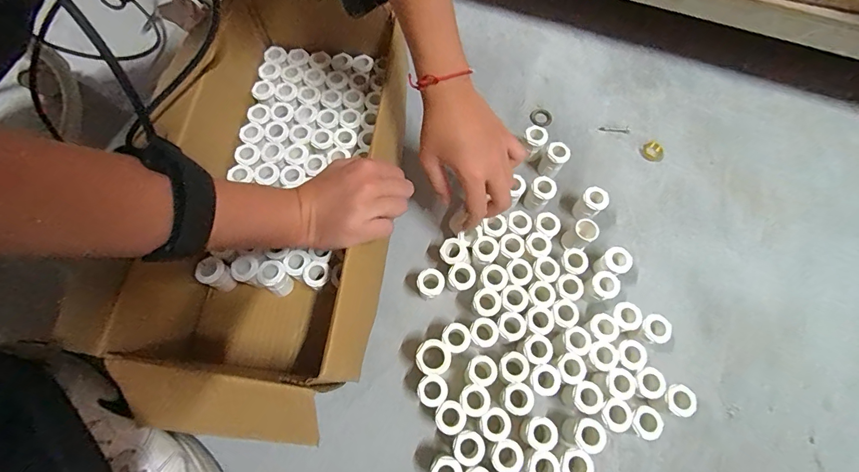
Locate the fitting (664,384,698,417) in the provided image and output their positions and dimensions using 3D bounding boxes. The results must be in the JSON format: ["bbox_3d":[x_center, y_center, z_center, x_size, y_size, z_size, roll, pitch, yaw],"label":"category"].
[{"bbox_3d":[0.222,0.151,0.365,0.026,0.033,0.026,1,68,-1],"label":"fitting"}]

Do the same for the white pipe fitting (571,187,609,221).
[{"bbox_3d":[0.173,-0.030,0.435,0.026,0.041,0.030,39,72,13],"label":"white pipe fitting"}]

